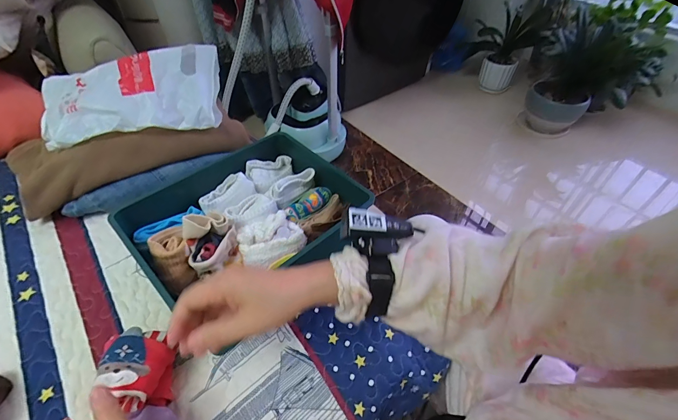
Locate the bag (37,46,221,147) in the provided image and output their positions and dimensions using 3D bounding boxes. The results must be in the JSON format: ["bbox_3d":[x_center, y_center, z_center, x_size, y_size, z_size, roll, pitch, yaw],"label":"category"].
[{"bbox_3d":[-0.380,-0.211,0.613,0.316,0.101,0.190,-11,51,-11],"label":"bag"}]

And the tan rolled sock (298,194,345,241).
[{"bbox_3d":[-0.022,0.013,0.528,0.040,0.029,0.084,37,58,26],"label":"tan rolled sock"}]

